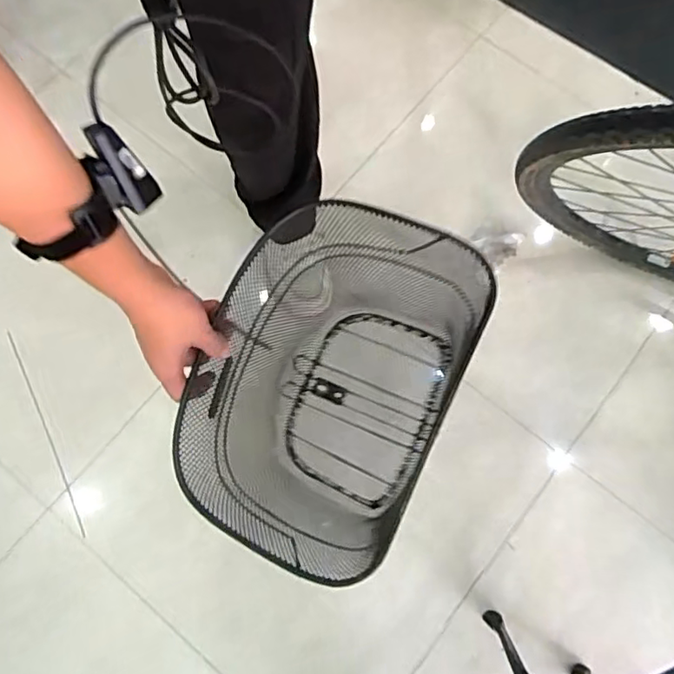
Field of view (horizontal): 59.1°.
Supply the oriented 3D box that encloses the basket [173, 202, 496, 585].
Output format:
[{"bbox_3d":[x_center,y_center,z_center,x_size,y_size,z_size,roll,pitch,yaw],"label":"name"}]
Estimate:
[{"bbox_3d":[-0.002,0.060,0.697,0.256,0.236,0.368,23,77,4],"label":"basket"}]

